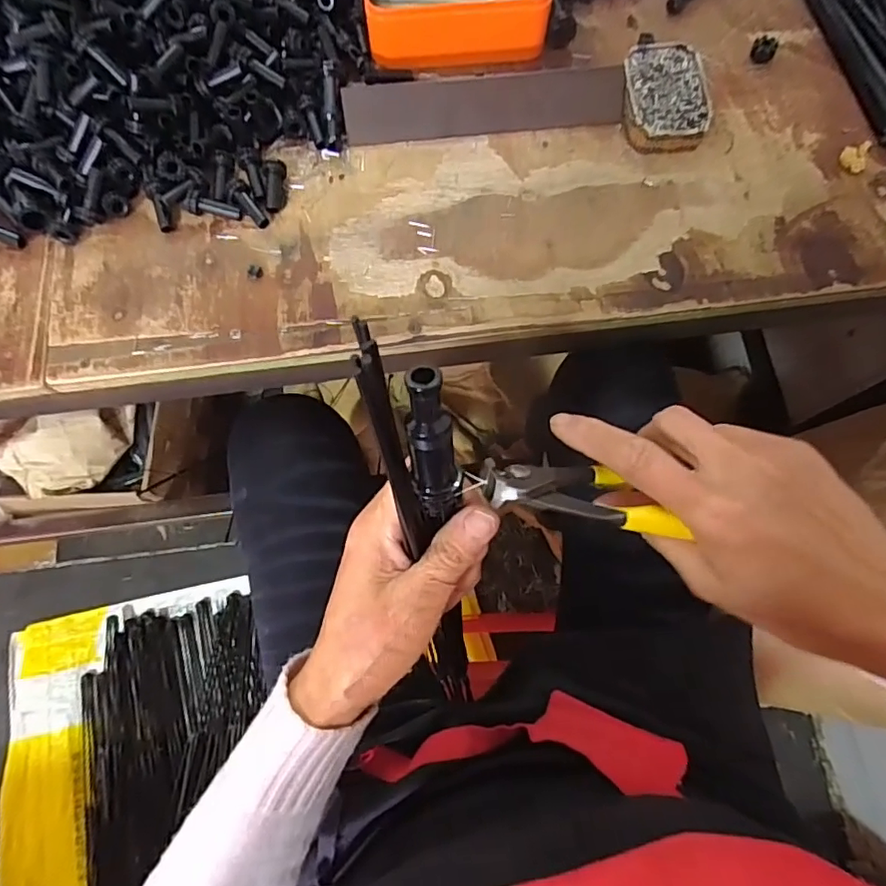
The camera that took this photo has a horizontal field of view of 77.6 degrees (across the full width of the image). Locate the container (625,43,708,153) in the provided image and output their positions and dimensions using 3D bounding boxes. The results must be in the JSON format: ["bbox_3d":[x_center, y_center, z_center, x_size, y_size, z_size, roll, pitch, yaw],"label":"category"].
[{"bbox_3d":[0.172,-0.269,0.431,0.060,0.022,0.087,-1,74,-1],"label":"container"}]

